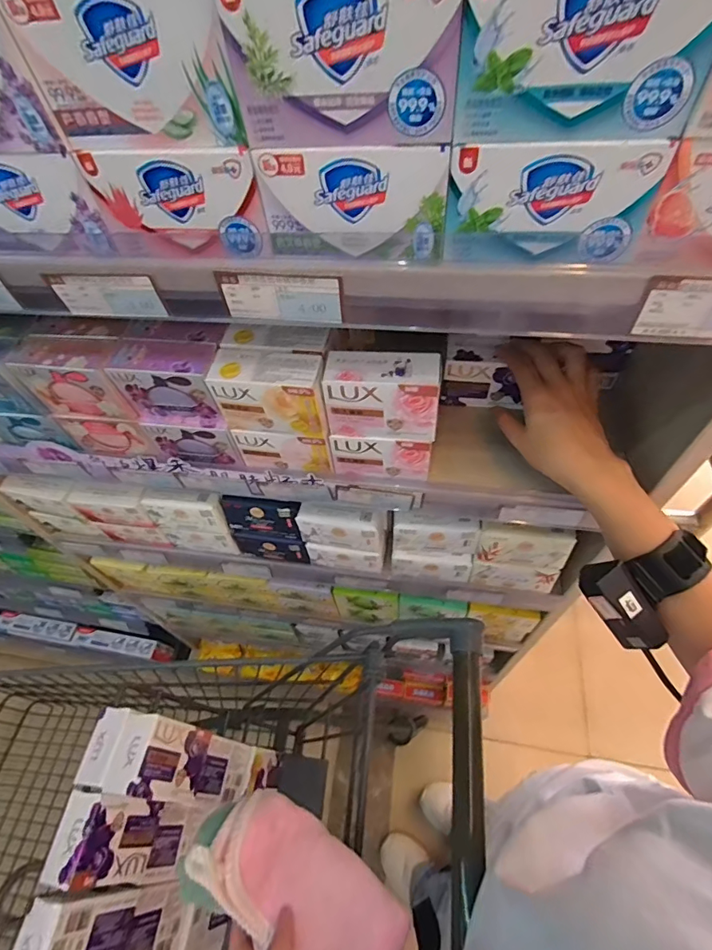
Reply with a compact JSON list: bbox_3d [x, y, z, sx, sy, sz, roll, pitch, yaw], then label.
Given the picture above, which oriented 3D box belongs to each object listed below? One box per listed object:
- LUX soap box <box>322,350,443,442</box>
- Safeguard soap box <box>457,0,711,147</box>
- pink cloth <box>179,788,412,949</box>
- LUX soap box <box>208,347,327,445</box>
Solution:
[{"bbox_3d":[0.022,-0.065,0.378,0.089,0.069,0.032,4,56,8],"label":"LUX soap box"},{"bbox_3d":[0.092,-0.176,0.185,0.095,0.064,0.025,3,55,7],"label":"Safeguard soap box"},{"bbox_3d":[-0.043,0.312,0.346,0.168,0.056,0.078,30,62,13],"label":"pink cloth"},{"bbox_3d":[-0.069,-0.066,0.393,0.090,0.071,0.036,7,56,9],"label":"LUX soap box"}]

